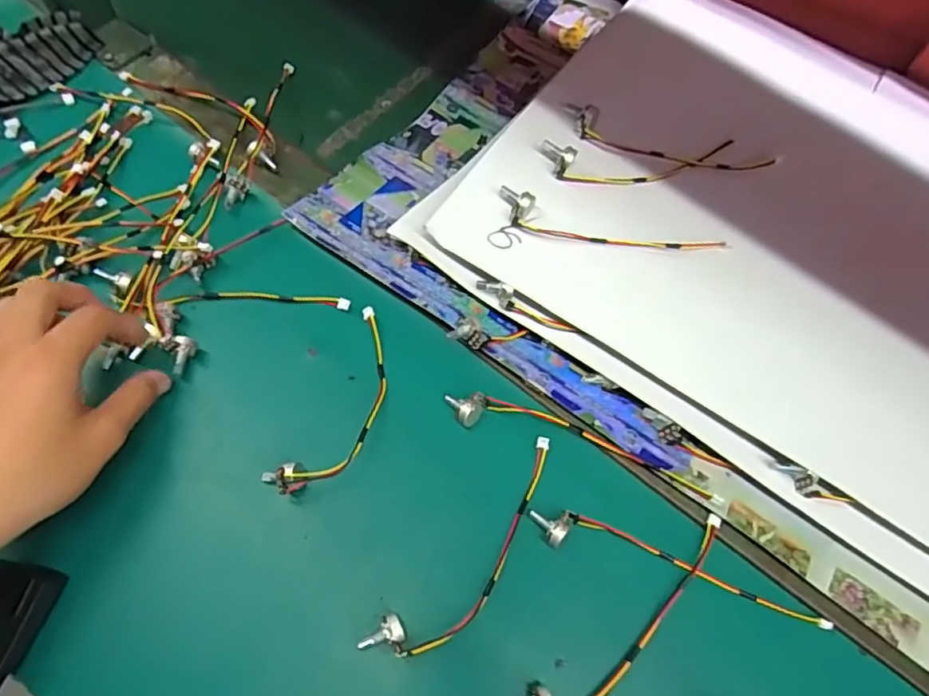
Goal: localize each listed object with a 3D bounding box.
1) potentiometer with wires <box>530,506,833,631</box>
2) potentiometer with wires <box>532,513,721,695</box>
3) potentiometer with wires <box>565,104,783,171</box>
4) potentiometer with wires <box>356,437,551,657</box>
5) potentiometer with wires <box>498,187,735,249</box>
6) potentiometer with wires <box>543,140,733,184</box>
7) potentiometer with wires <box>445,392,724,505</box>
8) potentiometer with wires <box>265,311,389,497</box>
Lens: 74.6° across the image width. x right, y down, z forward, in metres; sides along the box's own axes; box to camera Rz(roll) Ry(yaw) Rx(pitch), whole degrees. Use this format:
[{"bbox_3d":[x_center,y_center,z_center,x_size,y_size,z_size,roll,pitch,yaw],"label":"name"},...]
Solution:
[{"bbox_3d":[0.125,0.125,0.356,0.177,0.012,0.023,15,66,4],"label":"potentiometer with wires"},{"bbox_3d":[0.096,0.155,0.340,0.165,0.016,0.026,-35,72,-17],"label":"potentiometer with wires"},{"bbox_3d":[0.151,-0.150,0.444,0.160,0.013,0.031,15,66,4],"label":"potentiometer with wires"},{"bbox_3d":[0.011,0.118,0.353,0.036,0.016,0.152,40,70,14],"label":"potentiometer with wires"},{"bbox_3d":[0.101,-0.079,0.411,0.158,0.017,0.027,12,66,2],"label":"potentiometer with wires"},{"bbox_3d":[0.130,-0.136,0.438,0.145,0.019,0.032,-6,66,-6],"label":"potentiometer with wires"},{"bbox_3d":[0.072,0.059,0.382,0.176,0.012,0.022,18,66,5],"label":"potentiometer with wires"},{"bbox_3d":[-0.074,0.034,0.386,0.045,0.021,0.129,24,67,8],"label":"potentiometer with wires"}]

